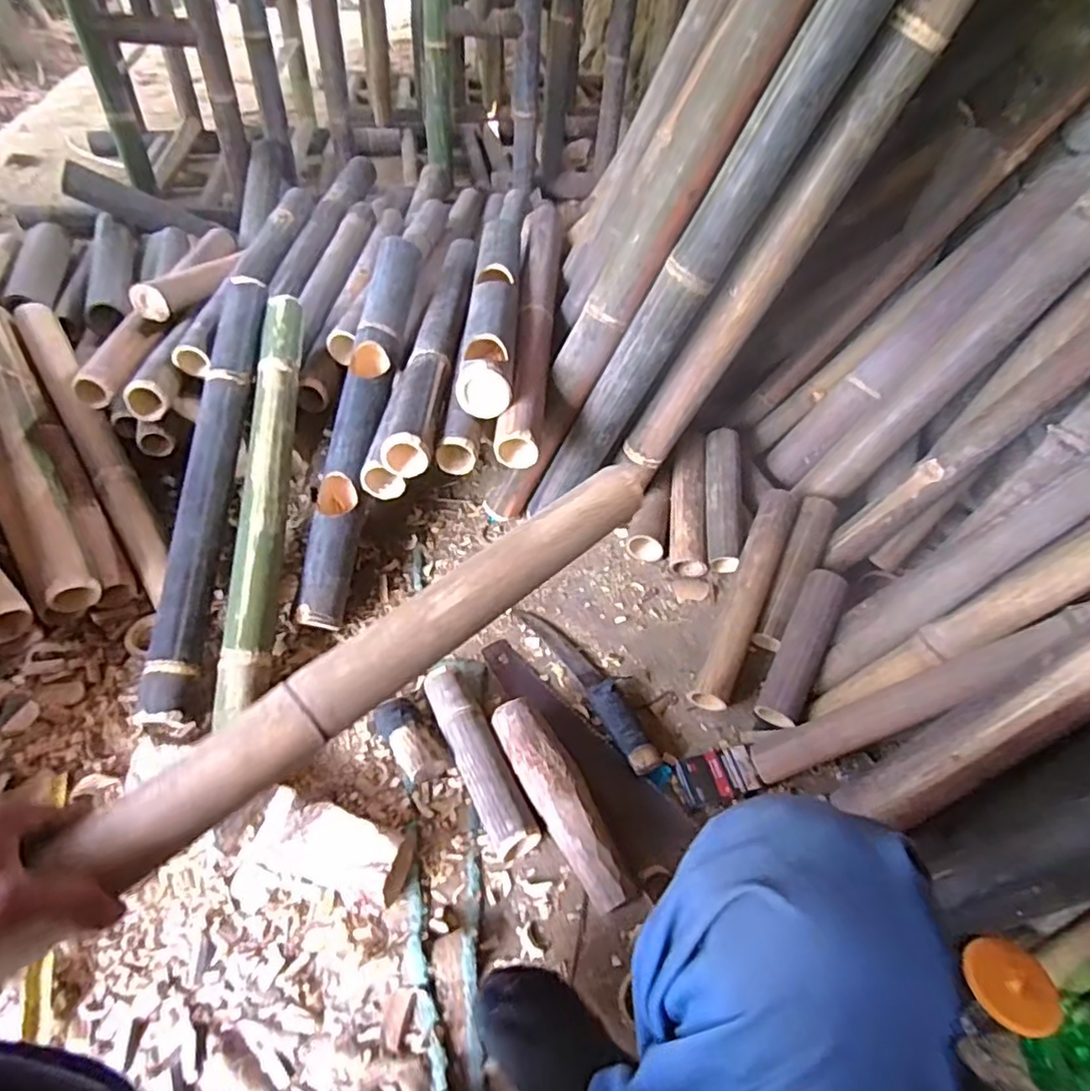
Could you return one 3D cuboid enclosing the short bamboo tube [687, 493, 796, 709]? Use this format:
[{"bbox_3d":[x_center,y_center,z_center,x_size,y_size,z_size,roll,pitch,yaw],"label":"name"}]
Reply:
[{"bbox_3d":[0.300,0.068,0.956,0.061,0.055,0.375,21,64,13],"label":"short bamboo tube"}]

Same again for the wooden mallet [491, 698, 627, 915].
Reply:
[{"bbox_3d":[0.019,0.298,0.762,0.066,0.067,0.251,-22,53,-25],"label":"wooden mallet"}]

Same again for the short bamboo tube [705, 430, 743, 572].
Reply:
[{"bbox_3d":[0.295,-0.077,1.067,0.055,0.053,0.243,6,69,-2],"label":"short bamboo tube"}]

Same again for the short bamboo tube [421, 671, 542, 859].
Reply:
[{"bbox_3d":[-0.085,0.259,0.798,0.053,0.059,0.251,-19,52,-22],"label":"short bamboo tube"}]

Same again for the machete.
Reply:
[{"bbox_3d":[0.060,0.179,0.895,0.051,0.042,0.298,-22,53,-25],"label":"machete"}]

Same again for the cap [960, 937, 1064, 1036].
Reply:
[{"bbox_3d":[0.438,0.409,0.603,0.080,0.012,0.075,3,47,-4],"label":"cap"}]

